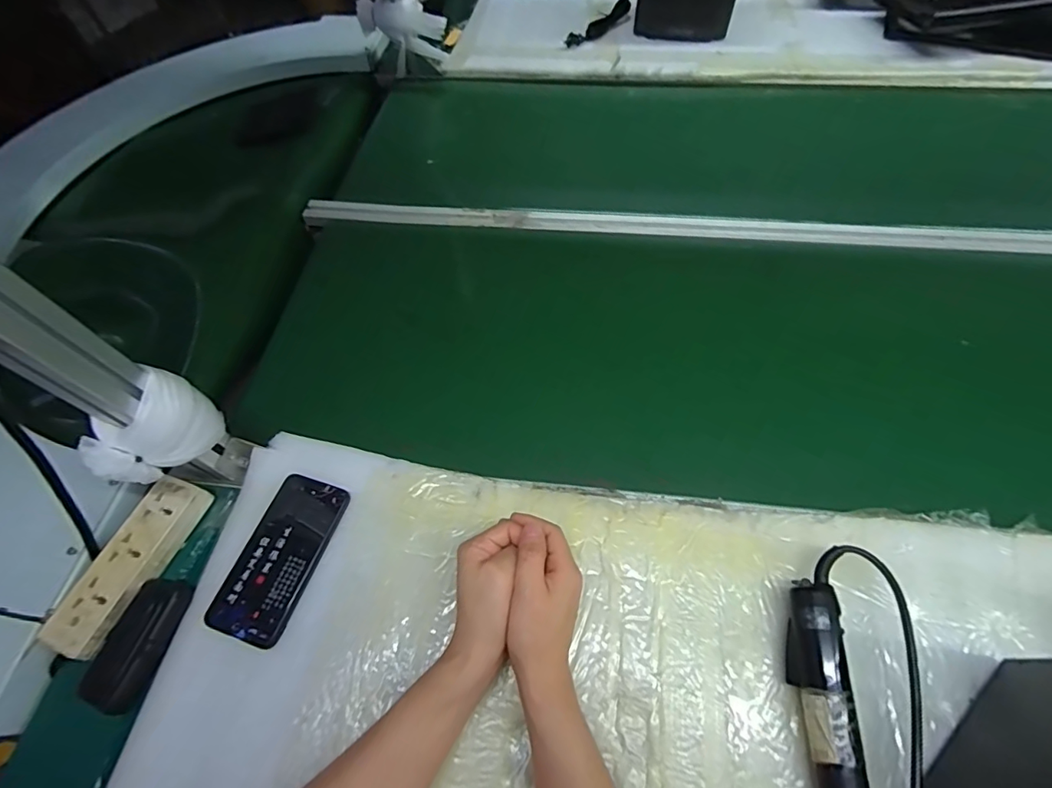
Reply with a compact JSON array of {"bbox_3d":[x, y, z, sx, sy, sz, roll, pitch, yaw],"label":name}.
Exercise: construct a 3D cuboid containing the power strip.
[{"bbox_3d":[-0.396,0.166,0.481,0.054,0.028,0.167,18,61,13],"label":"power strip"}]

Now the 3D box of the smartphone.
[{"bbox_3d":[-0.246,0.161,0.478,0.078,0.009,0.155,15,62,11],"label":"smartphone"}]

